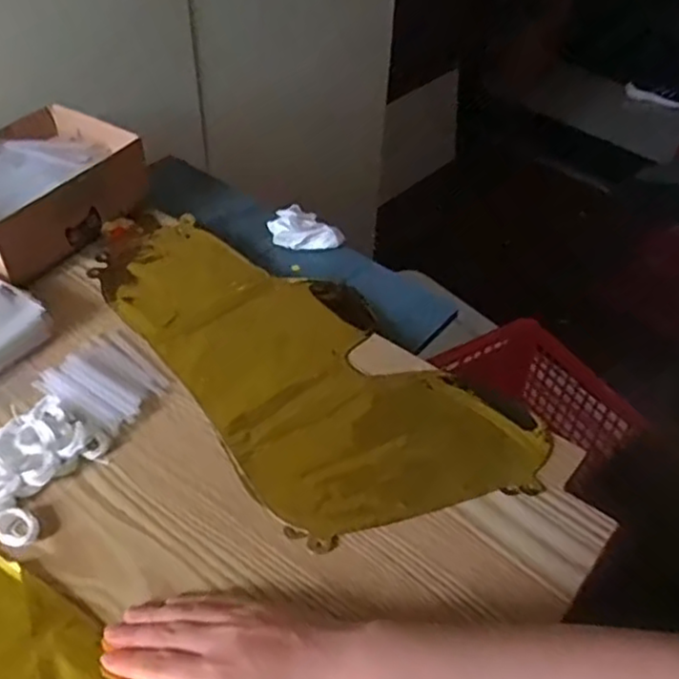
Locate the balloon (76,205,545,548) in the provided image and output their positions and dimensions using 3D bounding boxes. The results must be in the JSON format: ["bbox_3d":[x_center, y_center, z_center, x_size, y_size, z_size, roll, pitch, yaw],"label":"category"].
[{"bbox_3d":[-0.042,-0.004,0.594,0.203,0.017,0.413,-28,53,-27],"label":"balloon"}]

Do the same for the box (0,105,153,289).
[{"bbox_3d":[-0.293,-0.143,0.679,0.149,0.065,0.195,23,49,19],"label":"box"}]

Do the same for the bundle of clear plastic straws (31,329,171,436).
[{"bbox_3d":[-0.181,0.028,0.562,0.087,0.013,0.080,26,50,22],"label":"bundle of clear plastic straws"}]

